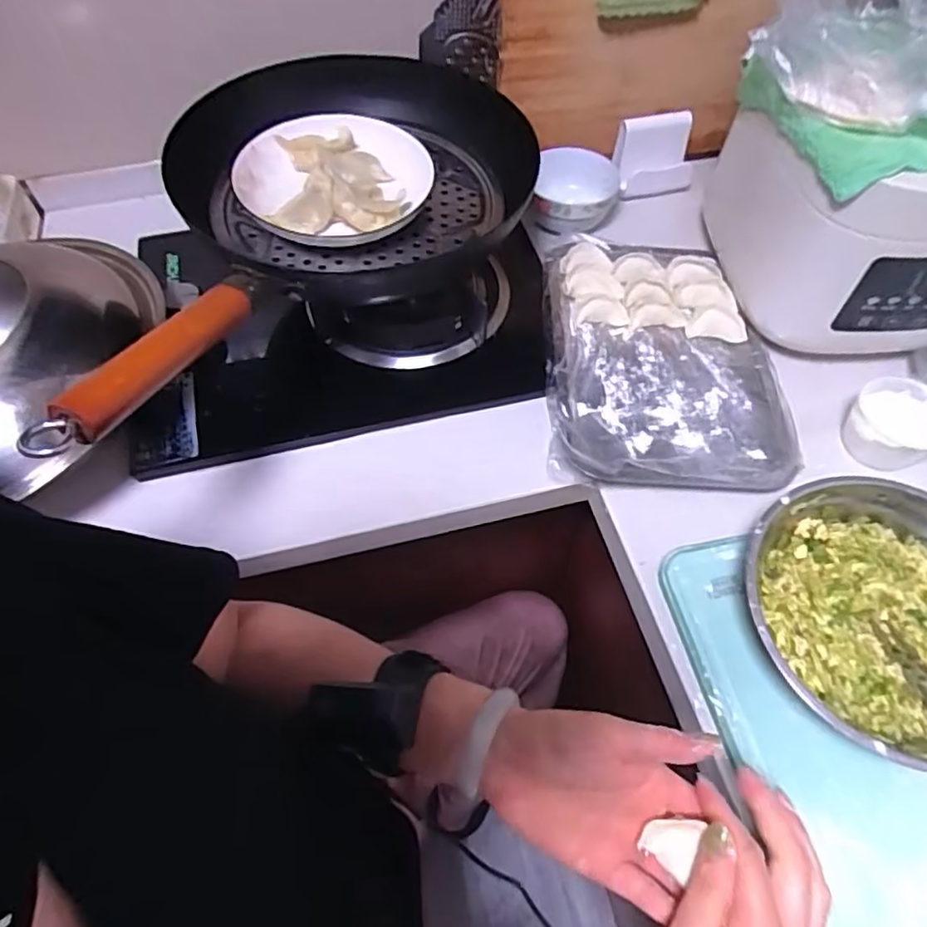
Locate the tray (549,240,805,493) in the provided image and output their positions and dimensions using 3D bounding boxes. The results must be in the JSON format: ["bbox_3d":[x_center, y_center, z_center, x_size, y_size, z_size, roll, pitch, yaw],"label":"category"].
[{"bbox_3d":[0.187,-0.106,0.592,0.210,0.033,0.290,2,57,2],"label":"tray"}]

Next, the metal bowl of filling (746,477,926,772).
[{"bbox_3d":[0.294,0.106,0.434,0.186,0.065,0.192,0,57,1],"label":"metal bowl of filling"}]

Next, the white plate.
[{"bbox_3d":[-0.115,-0.257,0.551,0.165,0.037,0.151,1,61,-3],"label":"white plate"}]

